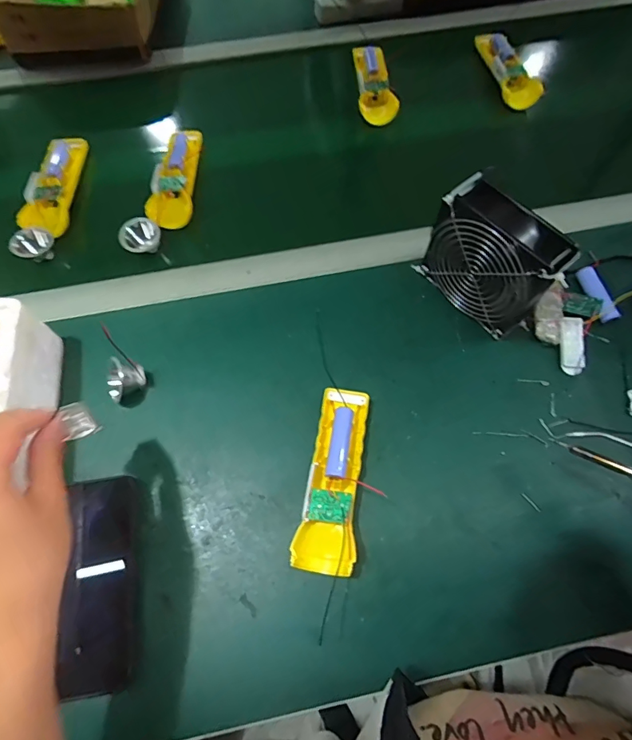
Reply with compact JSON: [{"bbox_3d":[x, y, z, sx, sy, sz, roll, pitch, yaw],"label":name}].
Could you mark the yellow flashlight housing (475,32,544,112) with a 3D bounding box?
[{"bbox_3d":[0.291,-0.461,0.651,0.047,0.031,0.165,-13,67,-7],"label":"yellow flashlight housing"}]

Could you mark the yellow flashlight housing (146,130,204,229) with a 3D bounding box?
[{"bbox_3d":[-0.182,-0.253,0.558,0.056,0.026,0.158,0,66,-1],"label":"yellow flashlight housing"}]

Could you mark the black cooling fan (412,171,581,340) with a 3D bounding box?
[{"bbox_3d":[0.174,-0.109,0.427,0.047,0.116,0.122,-39,73,-16],"label":"black cooling fan"}]

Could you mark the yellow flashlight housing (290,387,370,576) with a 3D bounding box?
[{"bbox_3d":[0.018,0.095,0.395,0.049,0.029,0.165,9,67,3],"label":"yellow flashlight housing"}]

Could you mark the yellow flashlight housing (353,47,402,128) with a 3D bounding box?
[{"bbox_3d":[0.087,-0.428,0.641,0.051,0.025,0.169,-2,66,-2],"label":"yellow flashlight housing"}]

